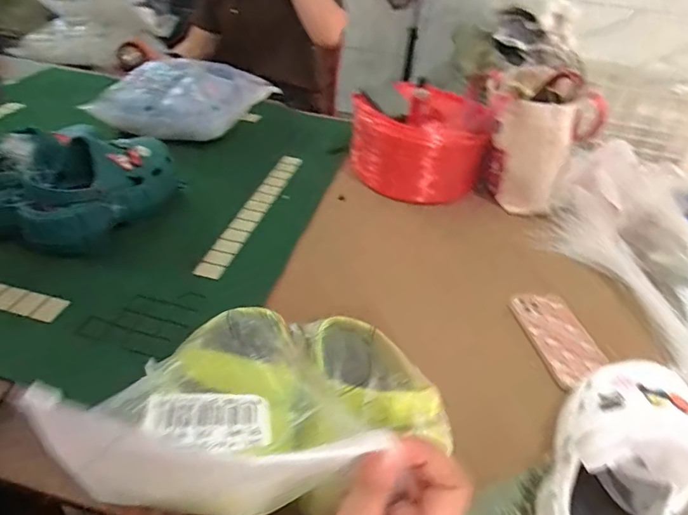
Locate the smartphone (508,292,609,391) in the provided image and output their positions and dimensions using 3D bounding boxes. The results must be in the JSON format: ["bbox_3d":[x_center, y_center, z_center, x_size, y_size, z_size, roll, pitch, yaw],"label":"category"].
[{"bbox_3d":[0.286,0.105,0.644,0.072,0.011,0.142,-16,46,-5],"label":"smartphone"}]

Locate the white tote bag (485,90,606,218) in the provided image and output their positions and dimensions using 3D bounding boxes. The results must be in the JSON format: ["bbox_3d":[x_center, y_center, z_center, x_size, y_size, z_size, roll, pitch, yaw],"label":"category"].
[{"bbox_3d":[0.346,-0.181,0.873,0.159,0.204,0.112,22,41,18],"label":"white tote bag"}]

